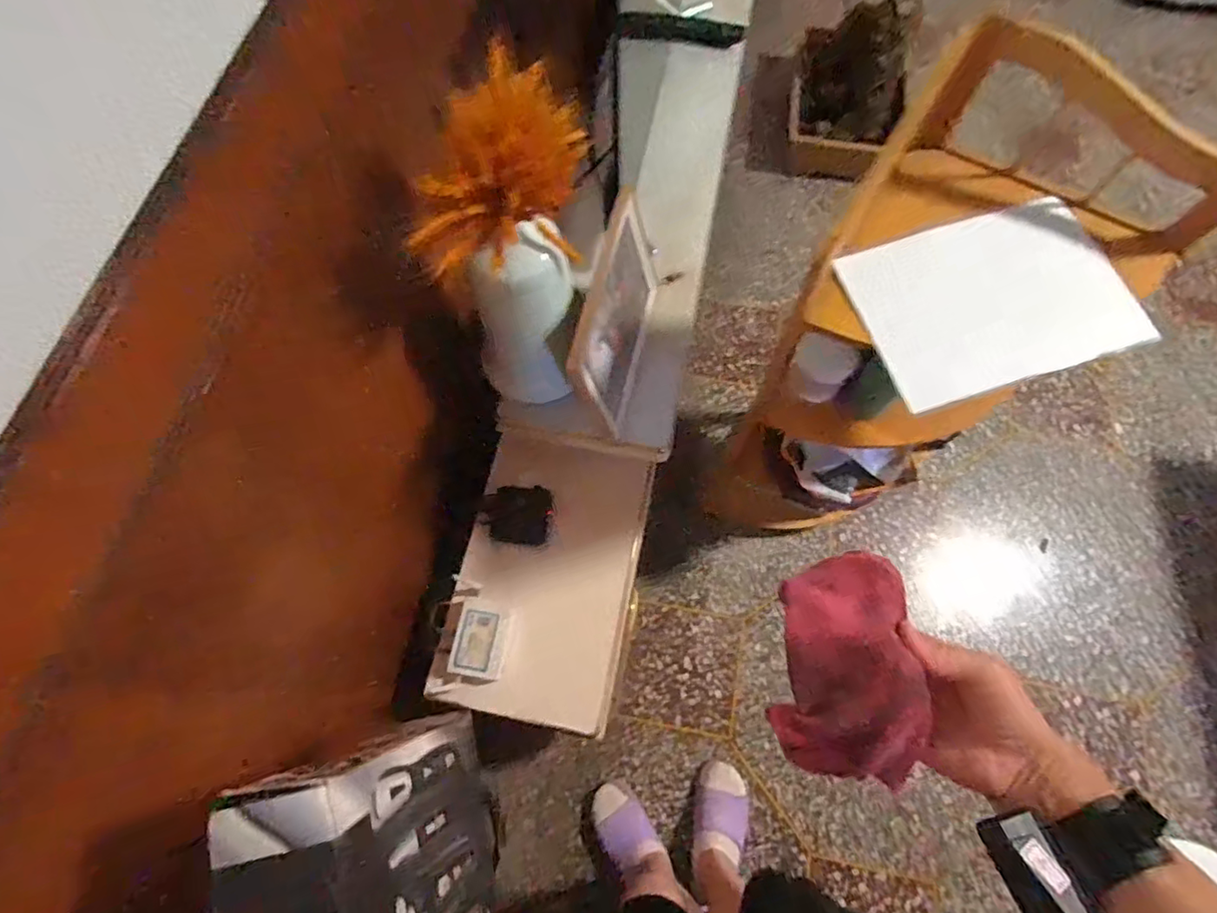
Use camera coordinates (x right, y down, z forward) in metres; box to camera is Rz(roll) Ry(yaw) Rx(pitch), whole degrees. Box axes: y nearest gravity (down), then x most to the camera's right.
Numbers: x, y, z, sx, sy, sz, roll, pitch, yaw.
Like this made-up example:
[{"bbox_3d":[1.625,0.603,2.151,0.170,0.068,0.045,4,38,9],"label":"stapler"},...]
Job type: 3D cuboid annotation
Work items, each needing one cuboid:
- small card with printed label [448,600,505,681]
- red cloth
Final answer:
[{"bbox_3d":[-0.230,0.327,1.073,0.086,0.008,0.131,20,60,-24],"label":"small card with printed label"},{"bbox_3d":[0.162,0.137,0.402,0.092,0.043,0.140,9,68,3],"label":"red cloth"}]

